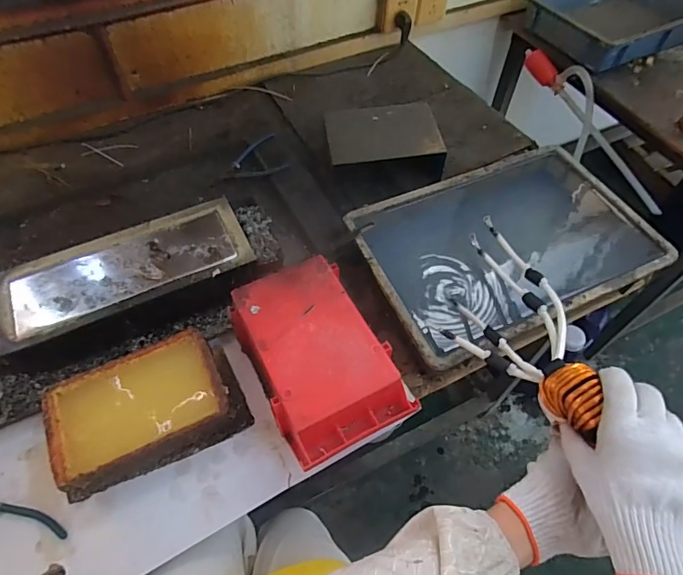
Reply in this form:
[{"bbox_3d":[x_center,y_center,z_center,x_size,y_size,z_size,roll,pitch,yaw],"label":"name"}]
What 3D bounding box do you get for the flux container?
[{"bbox_3d":[-0.244,0.151,0.577,0.221,0.072,0.138,-22,59,-15],"label":"flux container"}]

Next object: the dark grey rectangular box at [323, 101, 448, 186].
[{"bbox_3d":[0.077,-0.258,0.859,0.206,0.091,0.155,-4,56,-3],"label":"dark grey rectangular box"}]

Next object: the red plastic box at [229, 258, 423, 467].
[{"bbox_3d":[-0.031,0.083,0.569,0.153,0.066,0.237,-24,60,-16],"label":"red plastic box"}]

